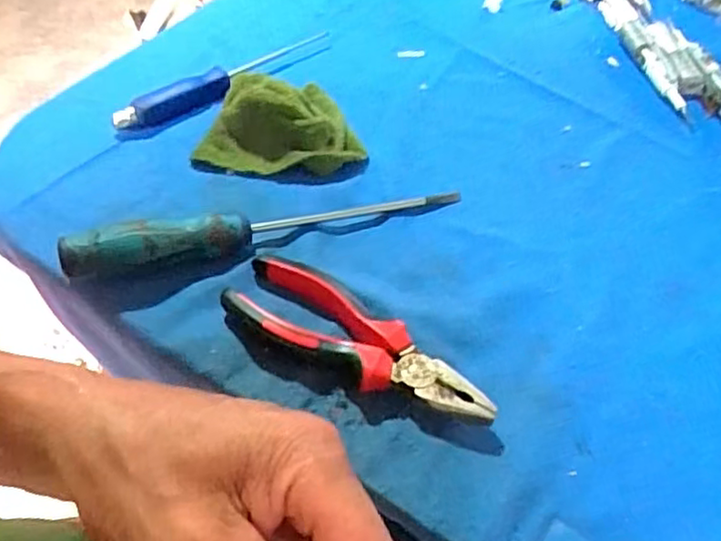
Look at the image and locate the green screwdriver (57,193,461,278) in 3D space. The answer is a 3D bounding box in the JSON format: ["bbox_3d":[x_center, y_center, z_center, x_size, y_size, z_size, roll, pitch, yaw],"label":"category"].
[{"bbox_3d":[-0.052,-0.029,0.408,0.246,0.034,0.025,-12,55,-13],"label":"green screwdriver"}]

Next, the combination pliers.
[{"bbox_3d":[0.000,0.040,0.365,0.154,0.025,0.051,23,55,13],"label":"combination pliers"}]

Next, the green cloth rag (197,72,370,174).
[{"bbox_3d":[-0.055,-0.108,0.467,0.109,0.040,0.077,4,53,-1],"label":"green cloth rag"}]

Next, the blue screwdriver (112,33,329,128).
[{"bbox_3d":[-0.099,-0.148,0.508,0.189,0.019,0.022,-34,62,-26],"label":"blue screwdriver"}]

